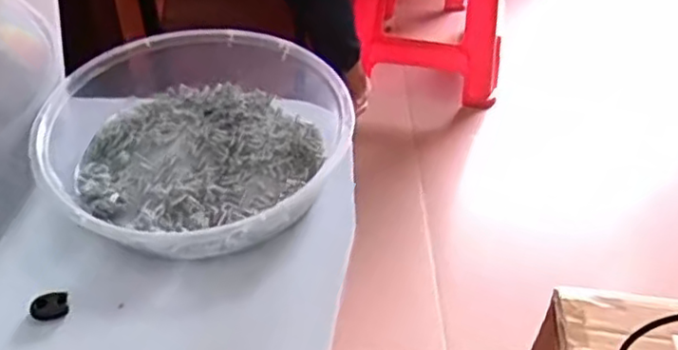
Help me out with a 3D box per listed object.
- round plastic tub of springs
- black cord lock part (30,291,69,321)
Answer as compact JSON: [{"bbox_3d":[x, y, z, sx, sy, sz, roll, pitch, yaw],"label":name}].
[{"bbox_3d":[-0.091,-0.028,0.427,0.187,0.048,0.185,1,40,-1],"label":"round plastic tub of springs"},{"bbox_3d":[-0.152,0.068,0.356,0.018,0.006,0.014,-5,41,-8],"label":"black cord lock part"}]

